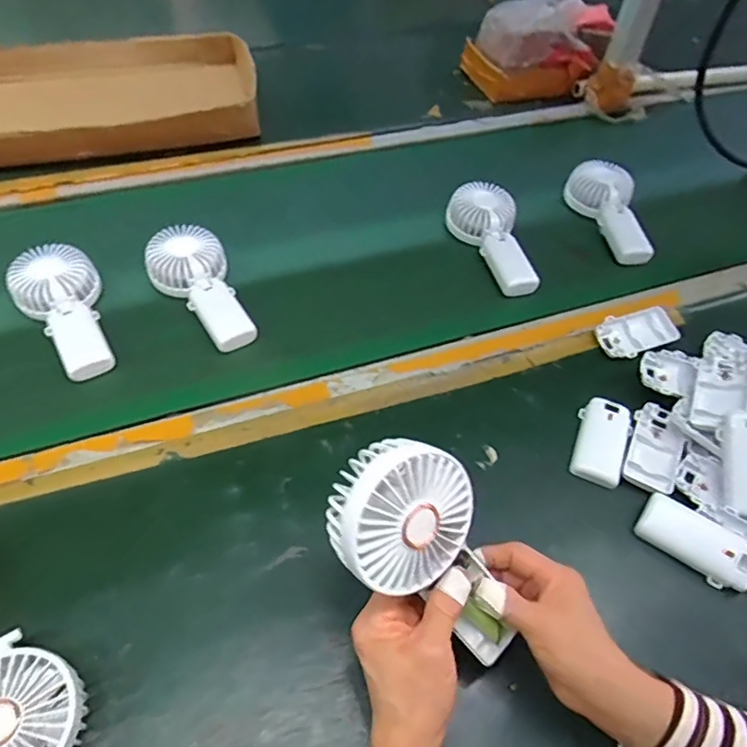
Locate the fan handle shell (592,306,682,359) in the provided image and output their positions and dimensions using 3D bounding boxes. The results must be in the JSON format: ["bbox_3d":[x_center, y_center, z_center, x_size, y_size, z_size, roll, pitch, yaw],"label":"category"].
[{"bbox_3d":[0.297,-0.044,0.628,0.099,0.023,0.049,-19,55,-17],"label":"fan handle shell"}]

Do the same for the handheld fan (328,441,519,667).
[{"bbox_3d":[0.040,0.119,0.348,0.045,0.186,0.078,-7,39,42],"label":"handheld fan"}]

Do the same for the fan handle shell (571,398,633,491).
[{"bbox_3d":[0.221,0.065,0.539,0.045,0.020,0.090,22,53,14],"label":"fan handle shell"}]

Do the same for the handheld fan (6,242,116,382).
[{"bbox_3d":[-0.319,-0.065,0.590,0.088,0.057,0.168,-31,60,-25],"label":"handheld fan"}]

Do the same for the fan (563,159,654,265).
[{"bbox_3d":[0.318,-0.220,0.751,0.080,0.048,0.162,4,51,-1],"label":"fan"}]

